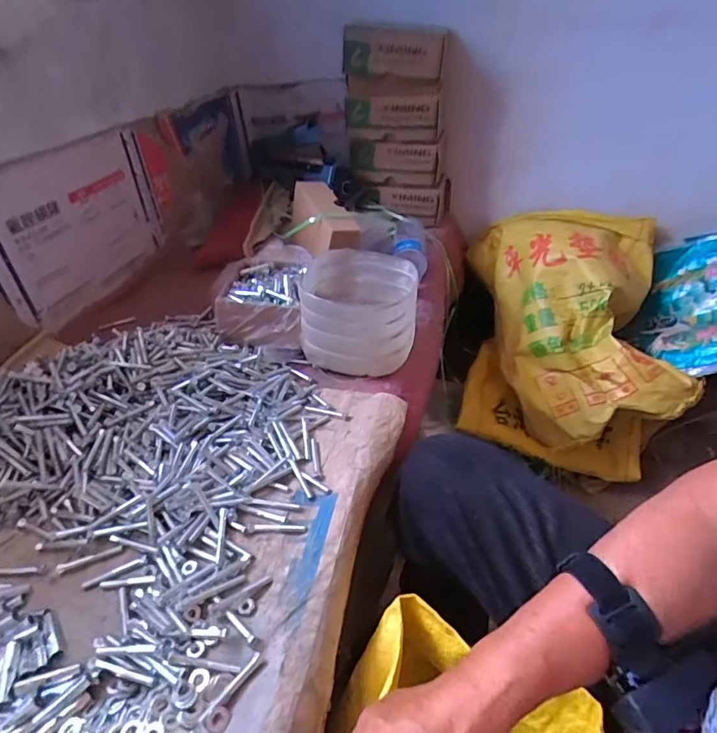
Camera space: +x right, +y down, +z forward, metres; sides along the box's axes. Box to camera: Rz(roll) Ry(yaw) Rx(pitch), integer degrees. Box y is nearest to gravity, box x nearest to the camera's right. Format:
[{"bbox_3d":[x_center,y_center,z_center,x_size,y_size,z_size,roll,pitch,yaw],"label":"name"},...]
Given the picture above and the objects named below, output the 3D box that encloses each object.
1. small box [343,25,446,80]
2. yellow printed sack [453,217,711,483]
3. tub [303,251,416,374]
[{"bbox_3d":[0.063,-0.578,0.876,0.182,0.076,0.066,-1,38,5],"label":"small box"},{"bbox_3d":[0.440,-0.063,1.018,0.400,0.385,0.394,4,38,11],"label":"yellow printed sack"},{"bbox_3d":[-0.001,-0.073,0.680,0.160,0.119,0.150,0,38,4],"label":"tub"}]

